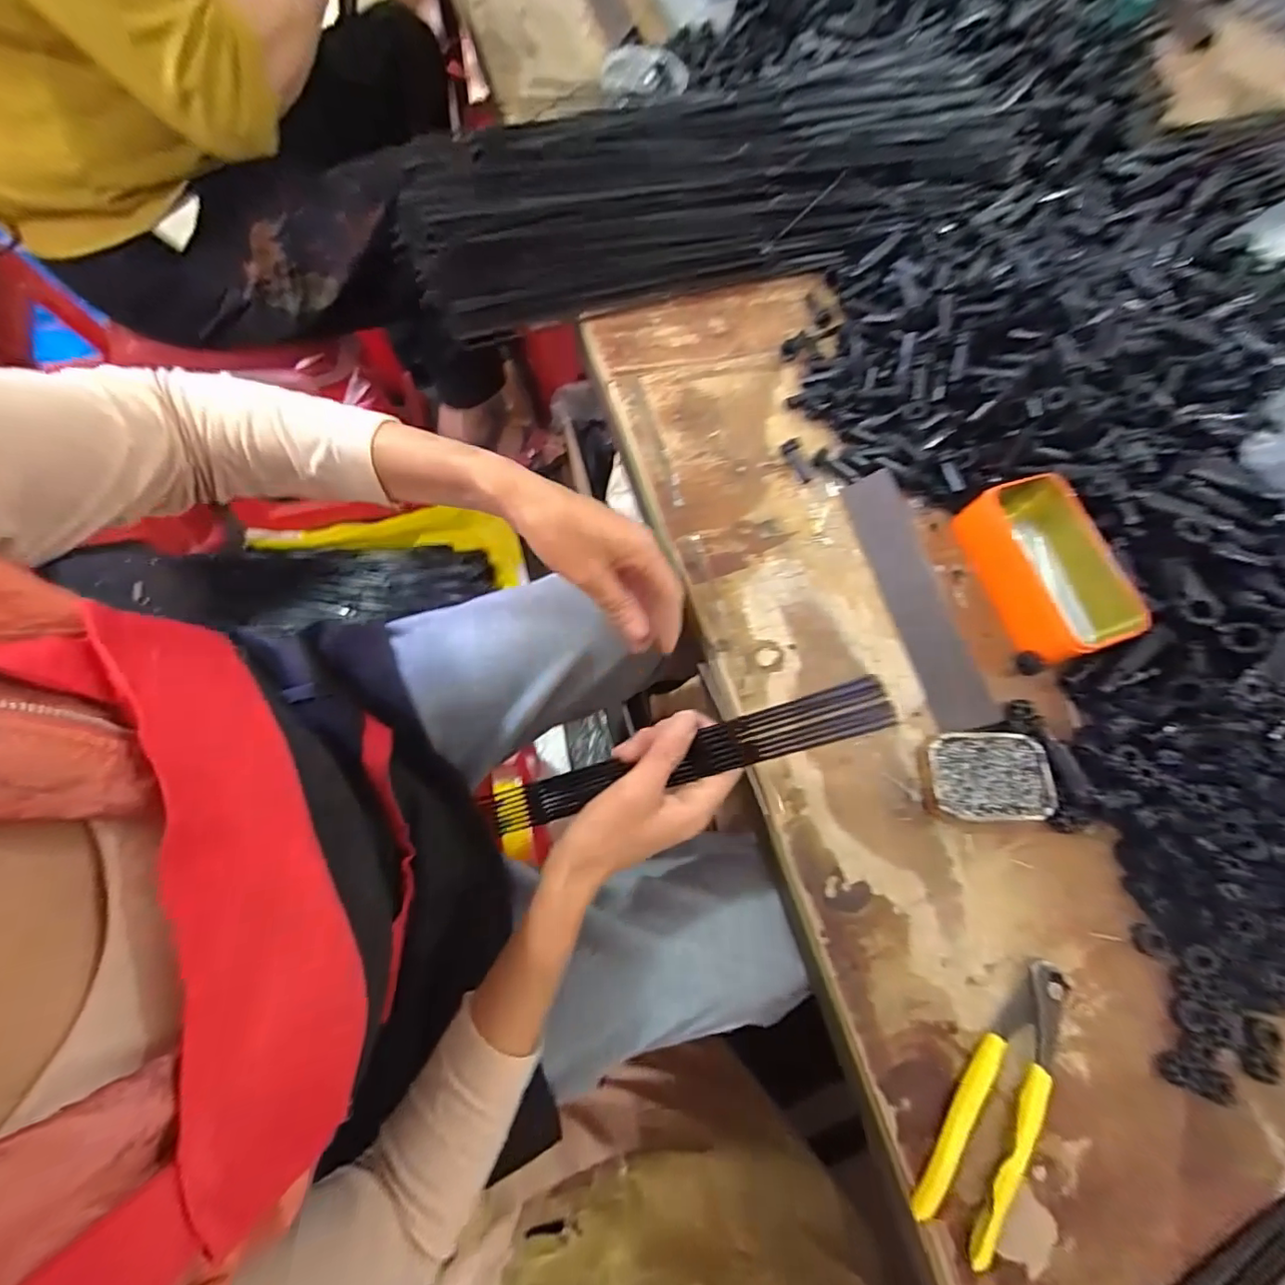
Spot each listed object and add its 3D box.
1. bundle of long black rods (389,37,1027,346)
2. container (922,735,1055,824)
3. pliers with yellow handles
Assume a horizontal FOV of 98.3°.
[{"bbox_3d":[0.080,-0.449,0.534,0.618,0.067,0.214,-17,75,-12],"label":"bundle of long black rods"},{"bbox_3d":[0.247,0.097,0.401,0.092,0.023,0.061,1,72,-7],"label":"container"},{"bbox_3d":[0.221,0.276,0.339,0.046,0.029,0.163,38,72,6],"label":"pliers with yellow handles"}]

